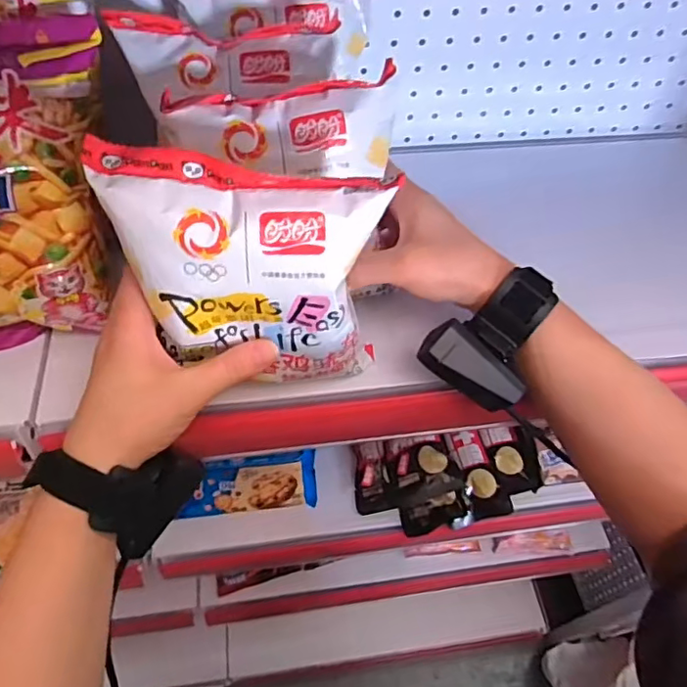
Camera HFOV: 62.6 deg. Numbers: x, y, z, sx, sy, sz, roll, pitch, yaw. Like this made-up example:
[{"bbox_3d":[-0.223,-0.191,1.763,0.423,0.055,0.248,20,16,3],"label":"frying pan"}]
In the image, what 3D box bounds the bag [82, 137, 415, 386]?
[{"bbox_3d":[-0.053,-0.035,0.325,0.144,0.129,0.057,4,58,1],"label":"bag"}]

